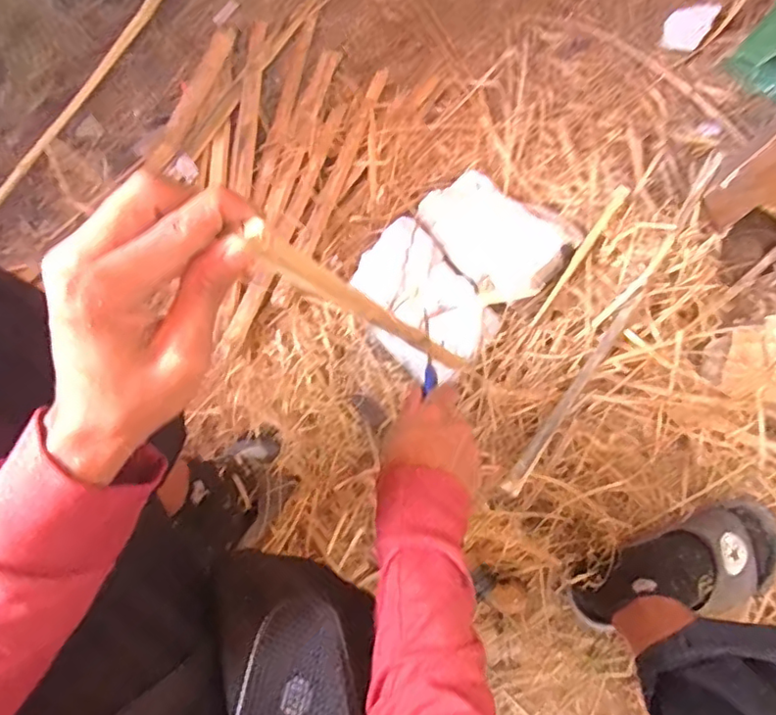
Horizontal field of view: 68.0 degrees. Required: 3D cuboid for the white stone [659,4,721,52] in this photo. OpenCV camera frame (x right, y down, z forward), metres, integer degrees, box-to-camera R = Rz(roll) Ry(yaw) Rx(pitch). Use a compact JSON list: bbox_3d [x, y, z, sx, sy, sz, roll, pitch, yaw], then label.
[{"bbox_3d":[0.488,-0.540,0.936,0.066,0.031,0.083,28,74,8],"label":"white stone"}]

